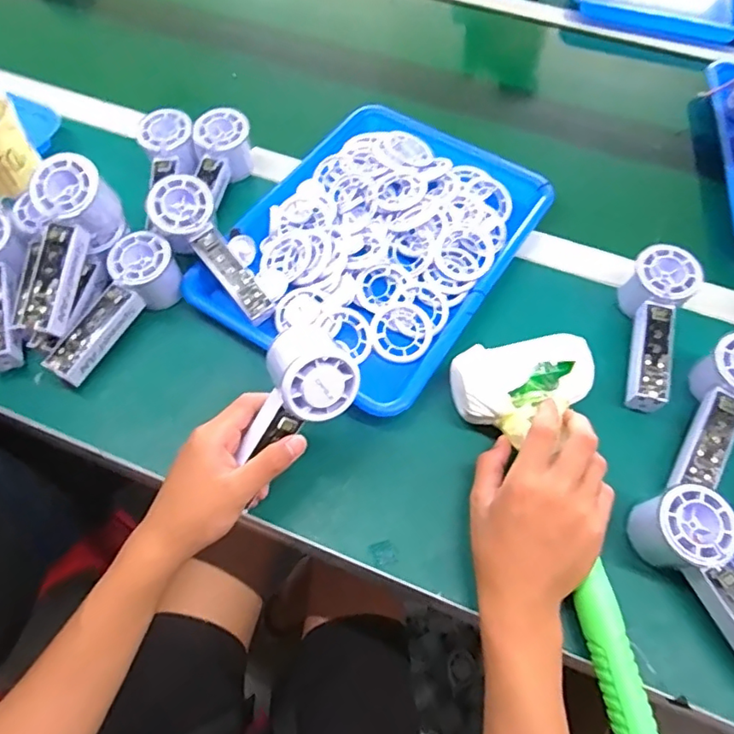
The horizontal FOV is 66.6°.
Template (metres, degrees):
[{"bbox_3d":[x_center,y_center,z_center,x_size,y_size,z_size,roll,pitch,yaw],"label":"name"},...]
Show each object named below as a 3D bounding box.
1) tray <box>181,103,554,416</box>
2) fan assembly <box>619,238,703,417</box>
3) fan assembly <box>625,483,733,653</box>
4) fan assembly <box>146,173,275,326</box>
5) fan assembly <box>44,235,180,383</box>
[{"bbox_3d":[0.019,-0.138,0.584,0.250,0.037,0.346,31,64,15],"label":"tray"},{"bbox_3d":[0.266,-0.033,0.526,0.051,0.053,0.157,14,74,7],"label":"fan assembly"},{"bbox_3d":[0.256,0.161,0.401,0.053,0.052,0.148,-20,63,-12],"label":"fan assembly"},{"bbox_3d":[-0.147,-0.106,0.532,0.061,0.046,0.153,-38,92,-20],"label":"fan assembly"},{"bbox_3d":[-0.233,-0.051,0.517,0.053,0.062,0.150,26,63,13],"label":"fan assembly"}]

